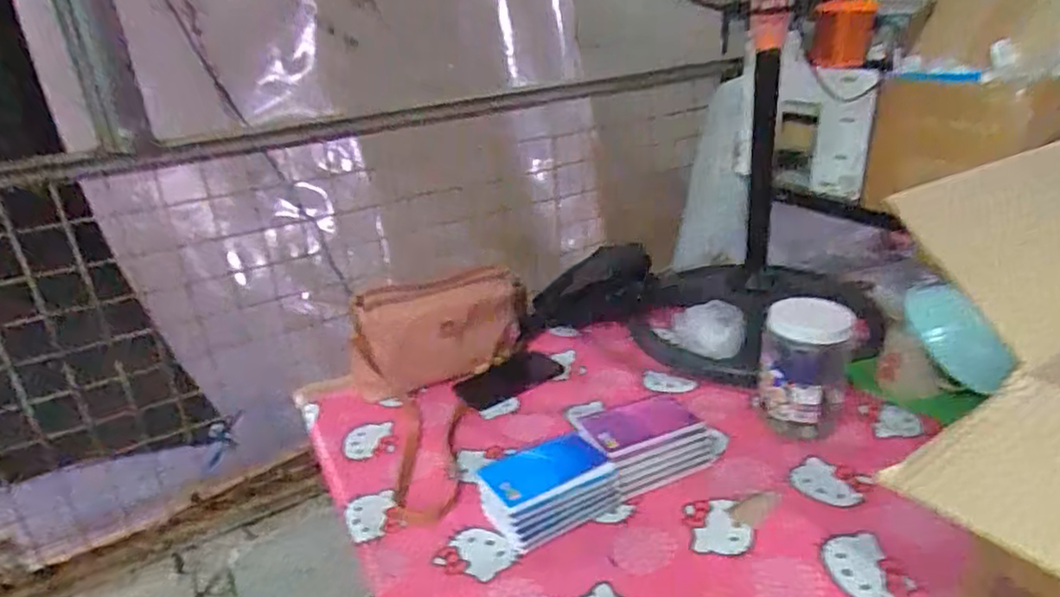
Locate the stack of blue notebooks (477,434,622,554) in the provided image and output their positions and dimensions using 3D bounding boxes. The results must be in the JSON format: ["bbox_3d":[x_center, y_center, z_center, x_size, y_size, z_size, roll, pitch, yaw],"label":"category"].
[{"bbox_3d":[0.018,0.212,0.748,0.139,0.064,0.091,-15,26,-24],"label":"stack of blue notebooks"}]

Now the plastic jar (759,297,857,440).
[{"bbox_3d":[0.347,0.090,0.849,0.096,0.157,0.090,-4,23,2],"label":"plastic jar"}]

